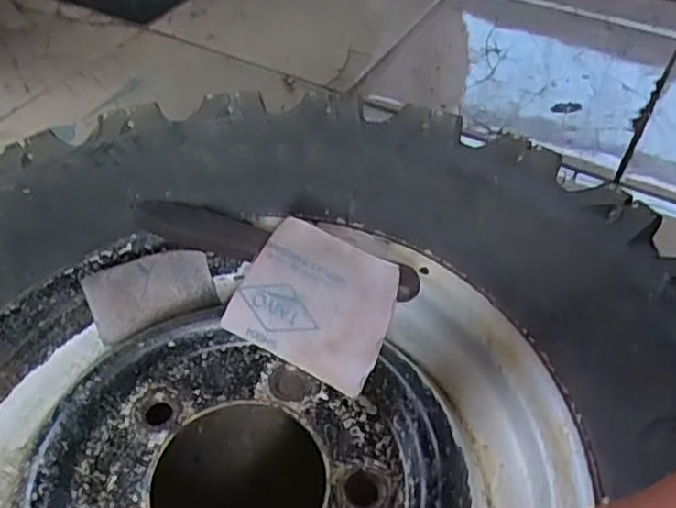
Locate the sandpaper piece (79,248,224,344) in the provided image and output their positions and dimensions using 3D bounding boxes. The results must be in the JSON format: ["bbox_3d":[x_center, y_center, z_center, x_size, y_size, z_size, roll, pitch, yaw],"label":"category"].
[{"bbox_3d":[-0.152,0.030,0.561,0.100,0.060,0.013,-21,29,-18],"label":"sandpaper piece"}]

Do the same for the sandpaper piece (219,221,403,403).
[{"bbox_3d":[-0.016,0.035,0.504,0.114,0.020,0.099,25,86,12],"label":"sandpaper piece"}]

